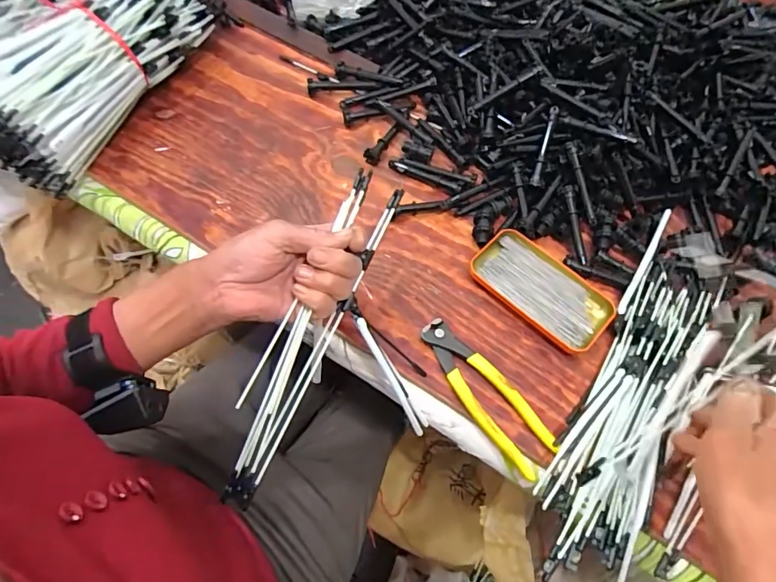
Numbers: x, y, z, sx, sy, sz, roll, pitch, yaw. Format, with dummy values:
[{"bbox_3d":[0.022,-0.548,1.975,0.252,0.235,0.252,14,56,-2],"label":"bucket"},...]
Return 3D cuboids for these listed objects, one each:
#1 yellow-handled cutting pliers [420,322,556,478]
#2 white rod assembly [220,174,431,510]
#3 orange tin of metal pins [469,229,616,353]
[{"bbox_3d":[0.093,0.095,0.455,0.046,0.017,0.164,-31,69,-17],"label":"yellow-handled cutting pliers"},{"bbox_3d":[-0.059,0.032,0.413,0.183,0.032,0.251,-11,104,-29],"label":"white rod assembly"},{"bbox_3d":[0.162,-0.003,0.505,0.146,0.017,0.079,39,68,15],"label":"orange tin of metal pins"}]

